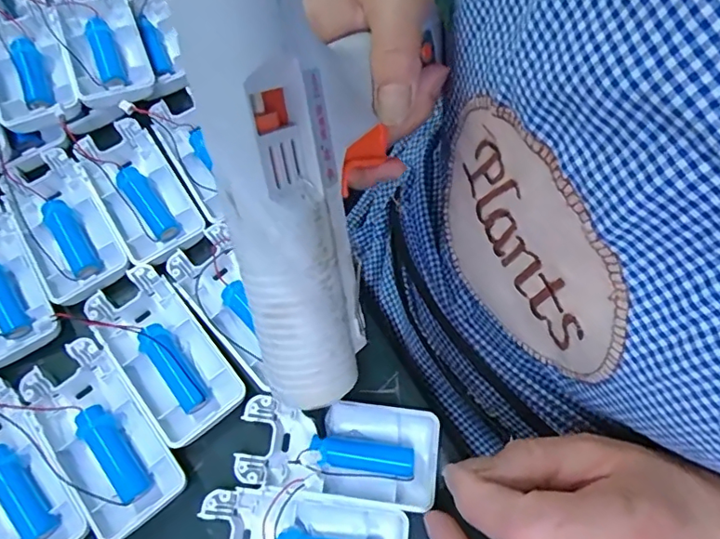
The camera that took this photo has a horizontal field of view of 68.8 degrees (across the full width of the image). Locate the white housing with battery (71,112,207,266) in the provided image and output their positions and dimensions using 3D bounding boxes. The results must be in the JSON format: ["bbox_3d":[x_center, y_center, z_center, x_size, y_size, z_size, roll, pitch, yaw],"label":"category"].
[{"bbox_3d":[-0.127,-0.044,0.304,0.042,0.016,0.092,-33,72,-11],"label":"white housing with battery"}]

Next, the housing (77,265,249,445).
[{"bbox_3d":[-0.100,0.043,0.271,0.044,0.016,0.091,-37,73,-12],"label":"housing"}]

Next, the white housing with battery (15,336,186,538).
[{"bbox_3d":[-0.126,0.081,0.255,0.046,0.015,0.091,-38,73,-13],"label":"white housing with battery"}]

